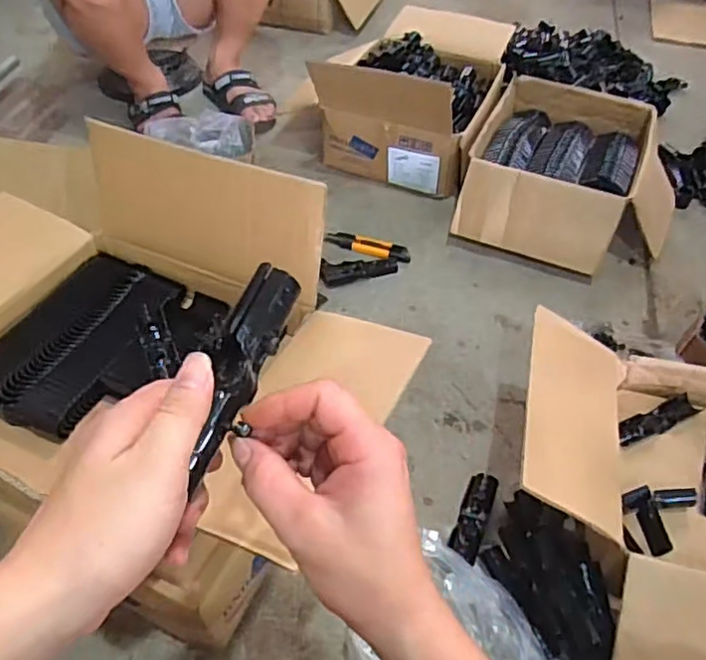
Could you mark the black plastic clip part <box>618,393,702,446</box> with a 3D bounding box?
[{"bbox_3d":[0.392,0.118,0.816,0.136,0.021,0.033,-21,53,-19],"label":"black plastic clip part"}]

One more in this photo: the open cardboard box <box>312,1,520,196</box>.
[{"bbox_3d":[0.136,-0.527,1.339,0.332,0.223,0.469,16,50,12],"label":"open cardboard box"}]

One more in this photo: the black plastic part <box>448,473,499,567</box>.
[{"bbox_3d":[0.152,0.235,0.795,0.037,0.029,0.122,20,51,15],"label":"black plastic part"}]

